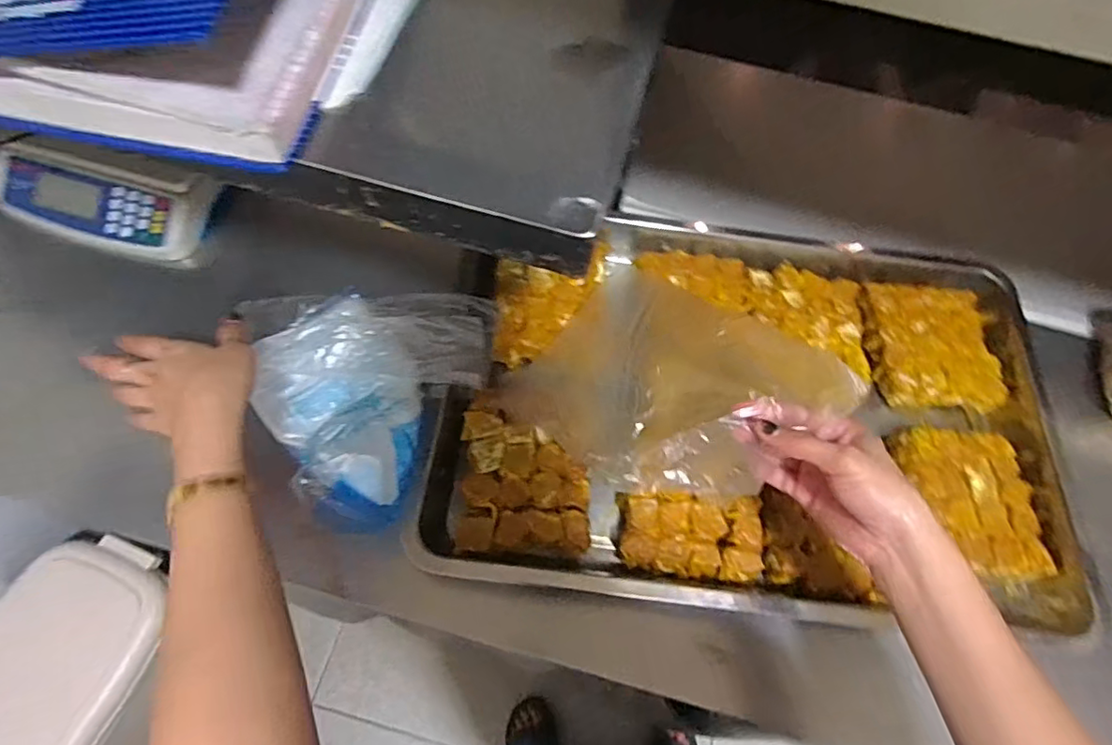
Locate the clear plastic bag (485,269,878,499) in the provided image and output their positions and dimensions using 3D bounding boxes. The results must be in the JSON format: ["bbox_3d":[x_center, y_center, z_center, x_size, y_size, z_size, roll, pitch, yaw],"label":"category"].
[{"bbox_3d":[0.088,-0.001,0.473,0.219,0.155,0.183,41,68,15],"label":"clear plastic bag"}]

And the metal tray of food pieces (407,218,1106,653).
[{"bbox_3d":[0.186,0.020,0.574,0.571,0.063,0.390,7,64,0],"label":"metal tray of food pieces"}]

